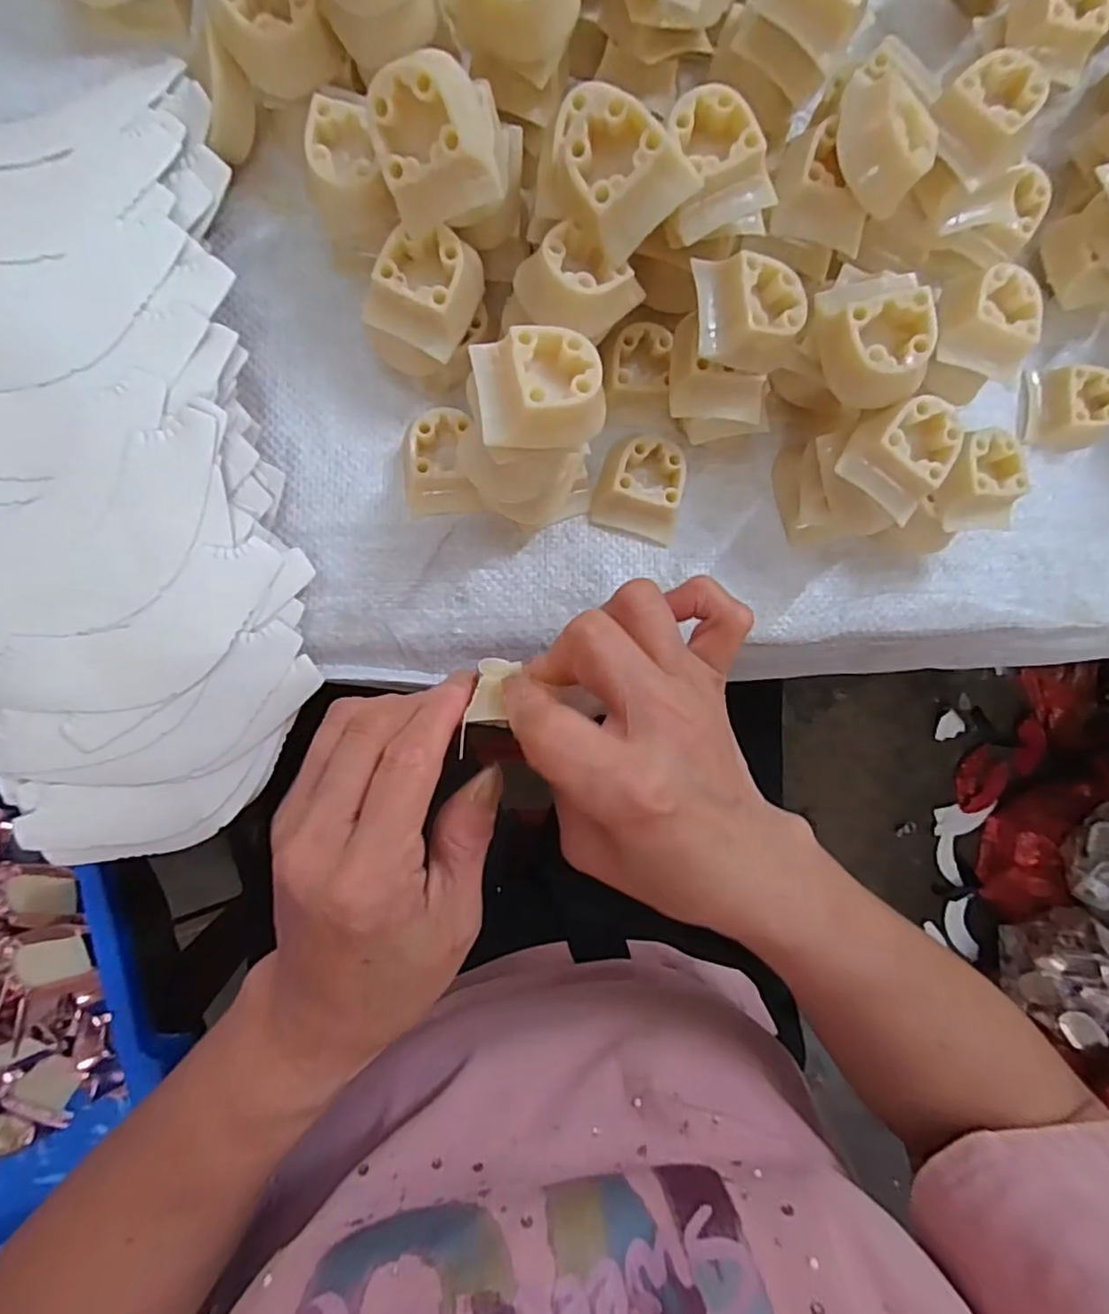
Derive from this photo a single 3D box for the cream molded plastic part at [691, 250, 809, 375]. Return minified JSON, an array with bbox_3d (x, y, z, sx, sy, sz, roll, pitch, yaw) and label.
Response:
[{"bbox_3d":[0.073,-0.129,0.232,0.040,0.019,0.036,-4,90,-8],"label":"cream molded plastic part"}]

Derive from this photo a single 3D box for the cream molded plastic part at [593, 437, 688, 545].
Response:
[{"bbox_3d":[0.040,-0.075,0.276,0.039,0.016,0.039,18,87,-7],"label":"cream molded plastic part"}]

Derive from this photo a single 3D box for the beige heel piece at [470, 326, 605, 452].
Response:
[{"bbox_3d":[-0.004,-0.090,0.209,0.042,0.018,0.037,-7,90,-8],"label":"beige heel piece"}]

